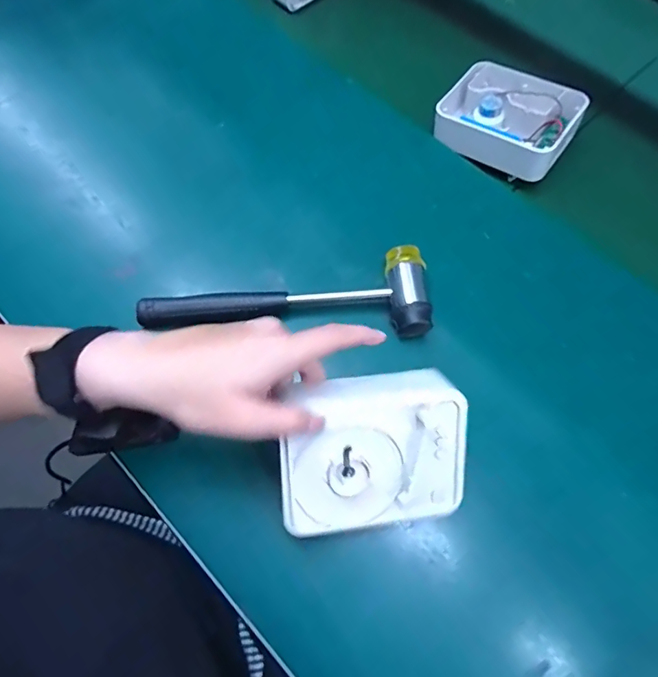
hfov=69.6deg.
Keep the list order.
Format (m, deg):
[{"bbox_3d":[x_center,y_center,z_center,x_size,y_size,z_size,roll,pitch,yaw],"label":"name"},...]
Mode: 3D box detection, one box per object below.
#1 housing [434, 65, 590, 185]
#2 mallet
[{"bbox_3d":[0.185,-0.227,0.496,0.132,0.051,0.103,32,71,12],"label":"housing"},{"bbox_3d":[-0.042,-0.034,0.417,0.257,0.034,0.082,-2,68,-1],"label":"mallet"}]

